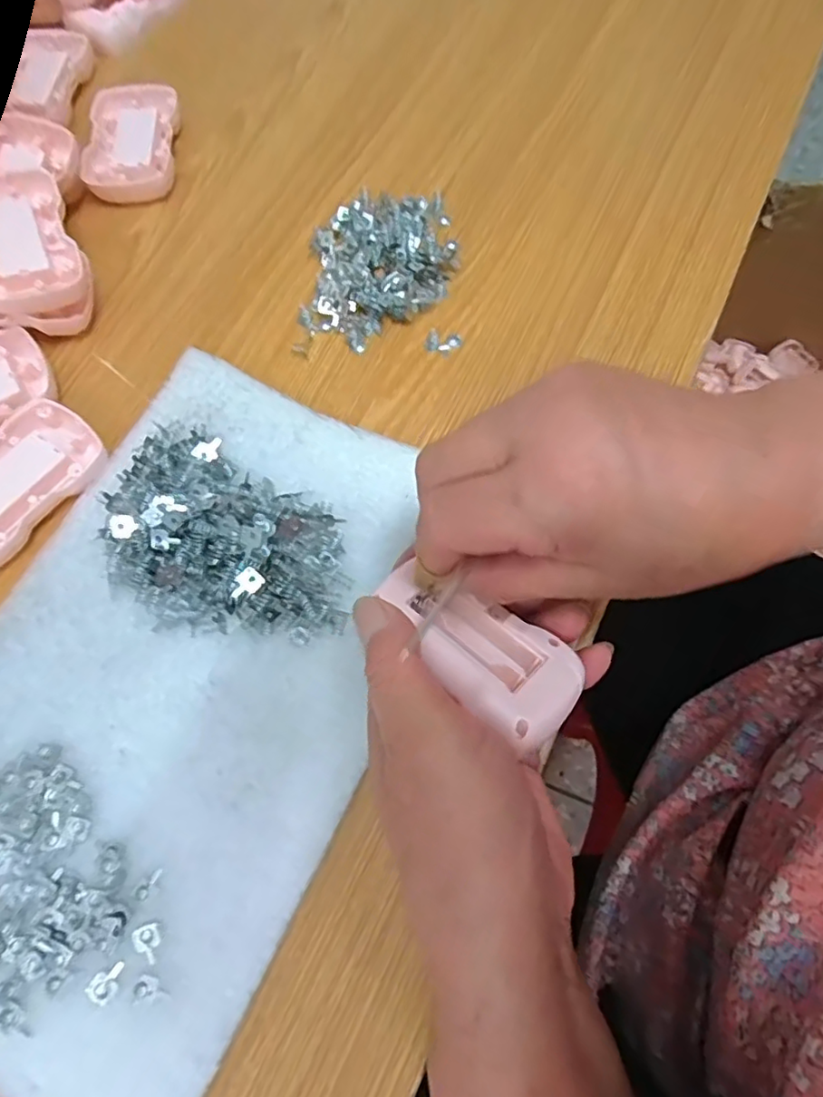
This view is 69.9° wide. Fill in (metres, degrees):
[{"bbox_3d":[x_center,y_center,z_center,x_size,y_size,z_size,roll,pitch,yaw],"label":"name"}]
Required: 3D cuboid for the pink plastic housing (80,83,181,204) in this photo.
[{"bbox_3d":[-0.177,-0.259,0.377,0.052,0.014,0.083,-4,71,0],"label":"pink plastic housing"}]

